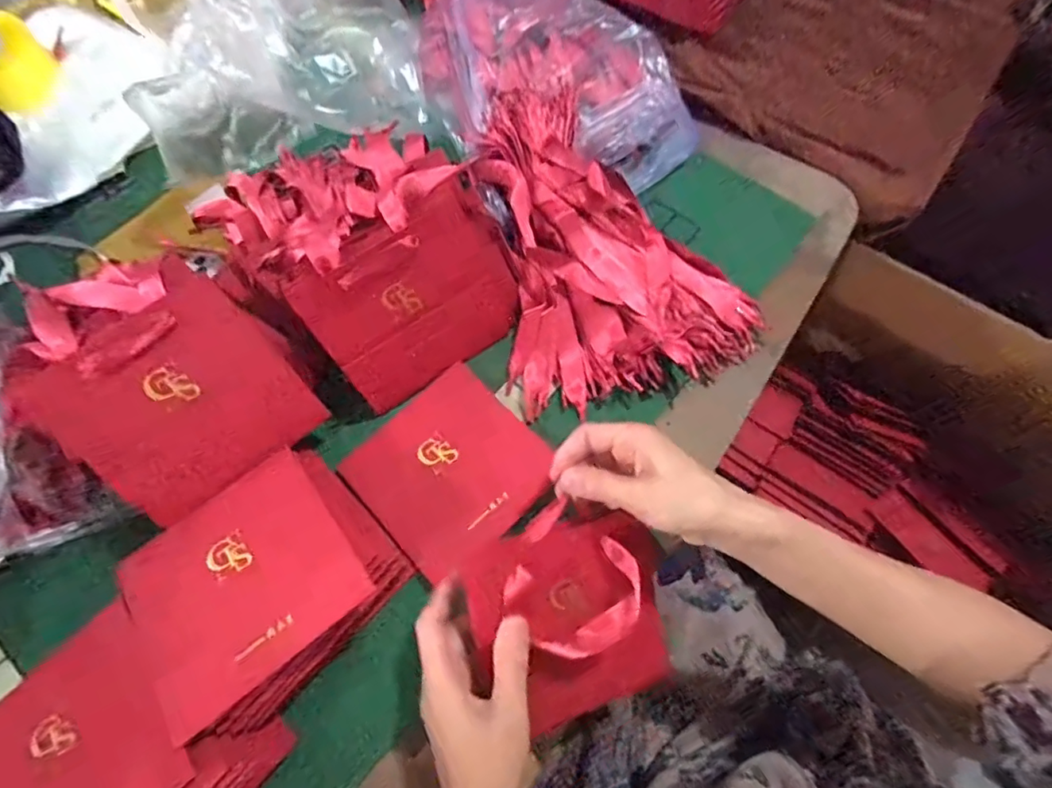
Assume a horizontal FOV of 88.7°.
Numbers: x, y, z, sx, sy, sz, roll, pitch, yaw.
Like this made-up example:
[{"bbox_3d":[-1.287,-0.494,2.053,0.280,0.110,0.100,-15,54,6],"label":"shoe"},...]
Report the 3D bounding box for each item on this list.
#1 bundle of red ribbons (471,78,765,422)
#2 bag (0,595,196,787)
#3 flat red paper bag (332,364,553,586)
[{"bbox_3d":[0.059,-0.153,0.501,0.218,0.057,0.322,-19,69,-7],"label":"bundle of red ribbons"},{"bbox_3d":[-0.290,0.231,0.332,0.141,0.013,0.142,-40,58,-12],"label":"bag"},{"bbox_3d":[-0.062,0.061,0.448,0.139,0.010,0.134,-40,73,-14],"label":"flat red paper bag"}]

